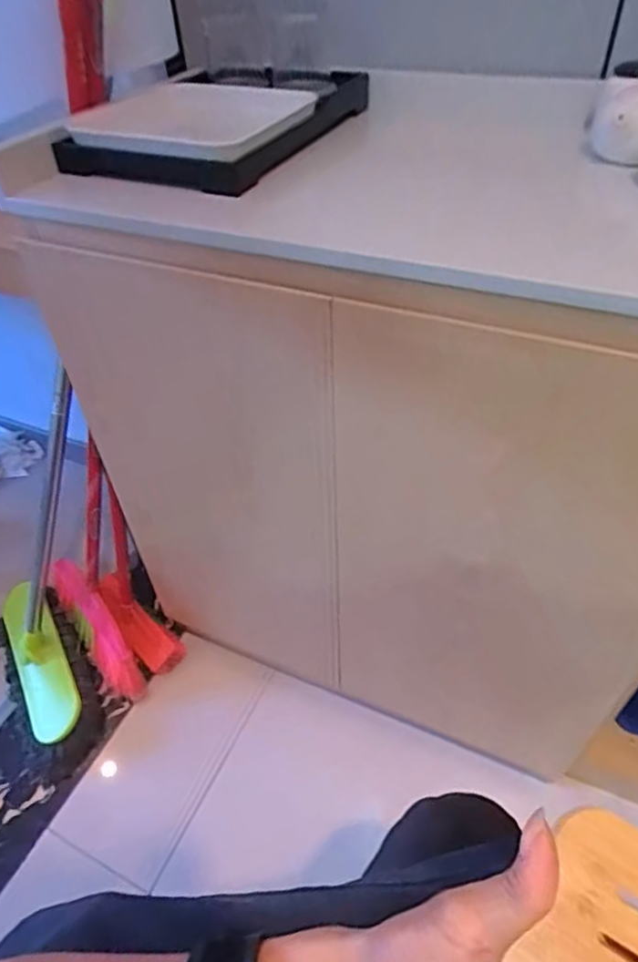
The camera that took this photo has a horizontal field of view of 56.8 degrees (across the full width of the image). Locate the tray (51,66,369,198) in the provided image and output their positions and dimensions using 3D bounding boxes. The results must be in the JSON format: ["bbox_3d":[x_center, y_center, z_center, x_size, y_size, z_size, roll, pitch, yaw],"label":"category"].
[{"bbox_3d":[-0.105,-0.398,0.649,0.191,0.047,0.322,18,50,20],"label":"tray"}]

